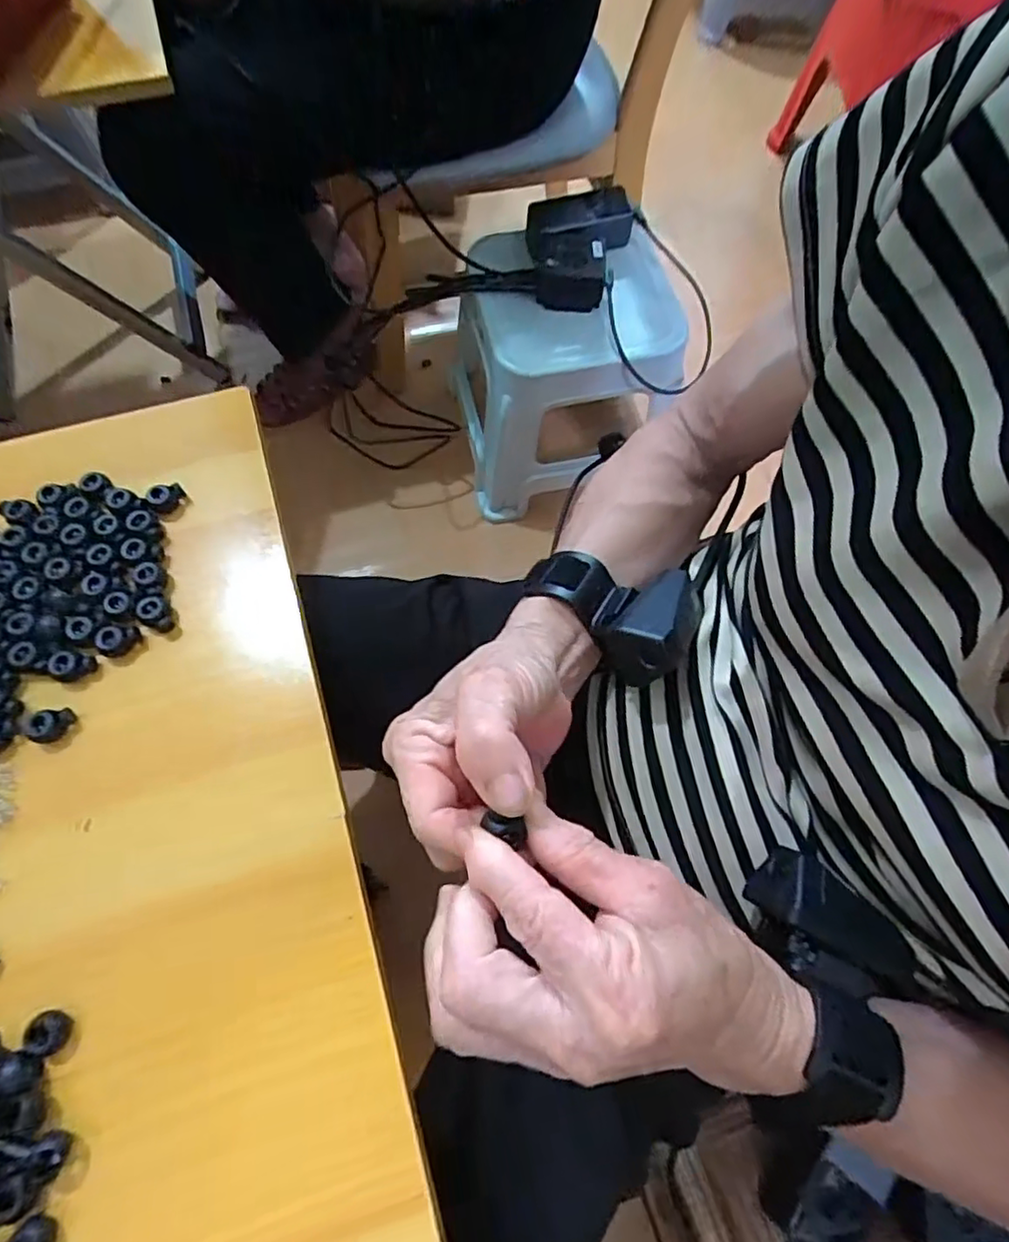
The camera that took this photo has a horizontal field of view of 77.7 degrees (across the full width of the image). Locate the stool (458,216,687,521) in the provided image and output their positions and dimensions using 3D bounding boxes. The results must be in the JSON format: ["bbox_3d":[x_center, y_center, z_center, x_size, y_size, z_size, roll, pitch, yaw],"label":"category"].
[{"bbox_3d":[0.081,-0.339,0.894,0.260,0.288,0.233,-8,68,-5],"label":"stool"}]

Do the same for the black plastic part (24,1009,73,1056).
[{"bbox_3d":[-0.204,0.184,0.280,0.016,0.013,0.017,-9,68,-5],"label":"black plastic part"}]

